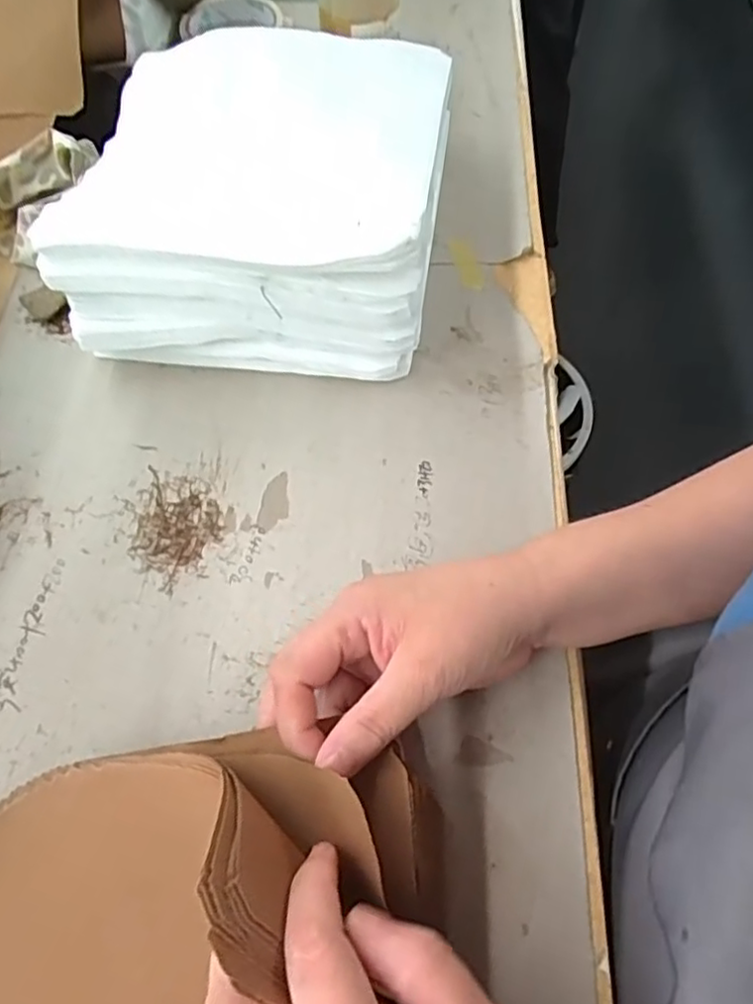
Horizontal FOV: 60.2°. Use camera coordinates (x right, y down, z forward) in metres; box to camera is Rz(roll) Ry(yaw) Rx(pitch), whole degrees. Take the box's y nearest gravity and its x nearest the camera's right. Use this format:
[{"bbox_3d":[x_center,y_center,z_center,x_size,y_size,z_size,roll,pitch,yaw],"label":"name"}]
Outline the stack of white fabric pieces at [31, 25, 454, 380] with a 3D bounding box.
[{"bbox_3d":[-0.070,-0.199,0.423,0.214,0.093,0.227,6,64,5],"label":"stack of white fabric pieces"}]

